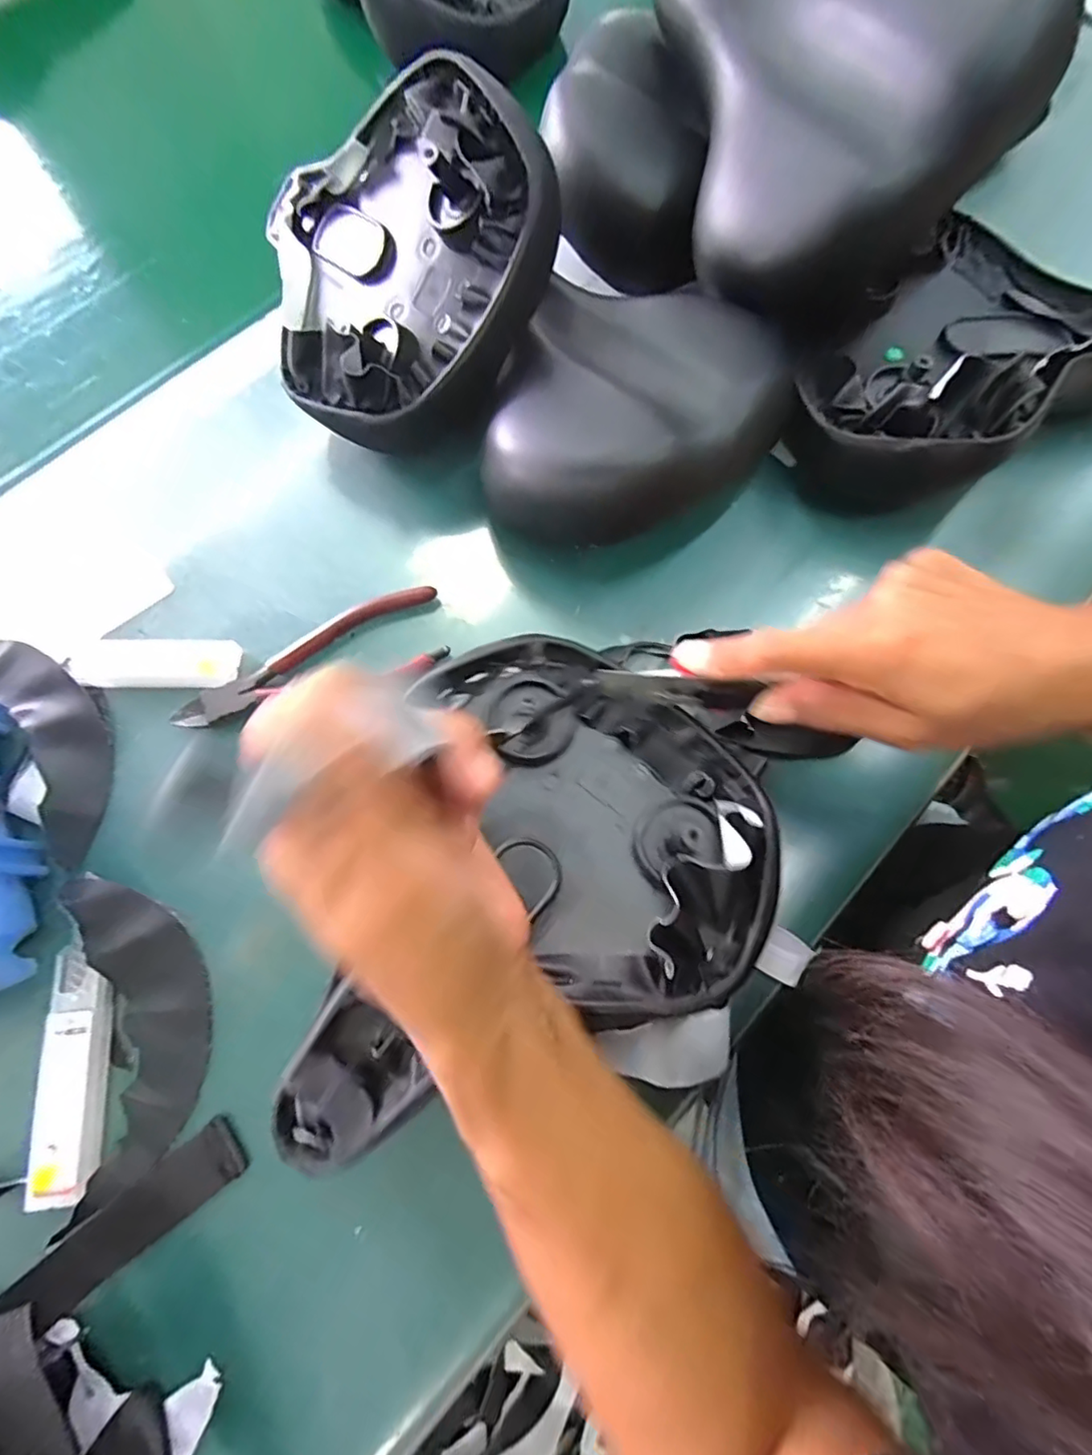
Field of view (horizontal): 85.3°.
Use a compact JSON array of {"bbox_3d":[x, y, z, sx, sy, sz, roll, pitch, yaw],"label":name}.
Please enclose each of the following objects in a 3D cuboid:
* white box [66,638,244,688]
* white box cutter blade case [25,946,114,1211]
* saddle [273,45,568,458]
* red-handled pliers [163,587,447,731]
[{"bbox_3d":[-0.220,-0.037,0.336,0.088,0.015,0.027,1,73,3],"label":"white box"},{"bbox_3d":[-0.221,0.161,0.279,0.027,0.013,0.105,-7,72,0],"label":"white box cutter blade case"},{"bbox_3d":[-0.093,-0.292,0.342,0.177,0.061,0.241,-30,75,23],"label":"saddle"},{"bbox_3d":[-0.134,-0.037,0.339,0.153,0.011,0.053,-17,73,-3],"label":"red-handled pliers"}]

